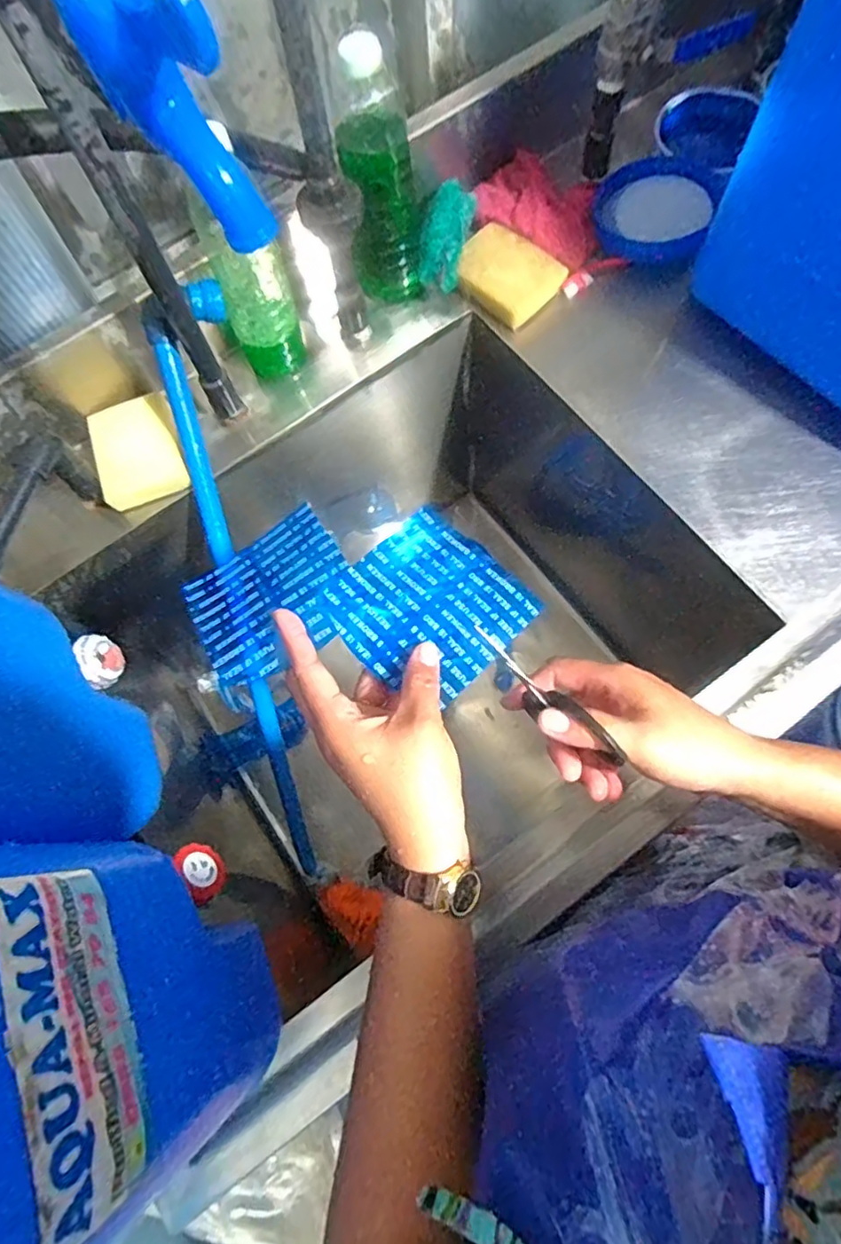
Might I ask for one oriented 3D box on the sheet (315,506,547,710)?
[{"bbox_3d":[0.005,-0.010,0.368,0.097,0.018,0.099,41,76,16],"label":"sheet"}]

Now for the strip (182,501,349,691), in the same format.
[{"bbox_3d":[-0.090,-0.016,0.381,0.096,0.025,0.091,-30,71,-9],"label":"strip"}]

